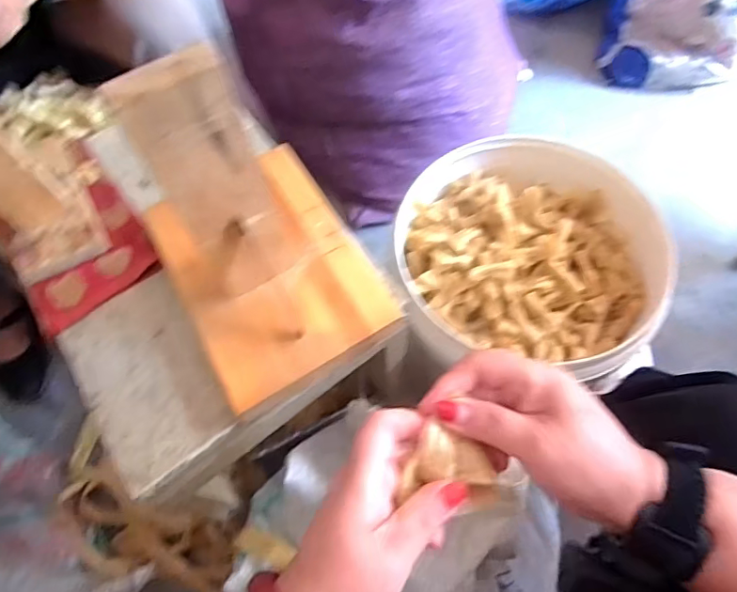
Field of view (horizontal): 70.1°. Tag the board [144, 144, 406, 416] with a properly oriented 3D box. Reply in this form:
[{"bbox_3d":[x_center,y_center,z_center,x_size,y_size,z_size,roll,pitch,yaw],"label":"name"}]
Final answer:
[{"bbox_3d":[-0.080,-0.026,0.425,0.141,0.016,0.196,-29,67,-10],"label":"board"}]

